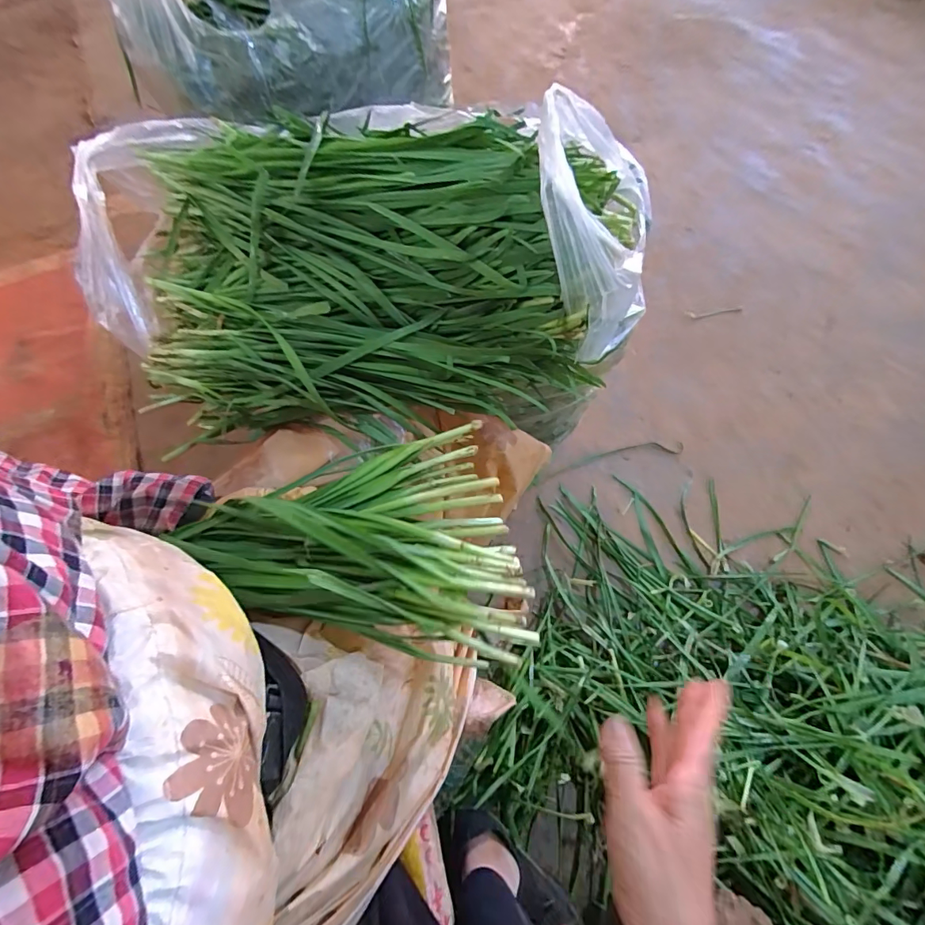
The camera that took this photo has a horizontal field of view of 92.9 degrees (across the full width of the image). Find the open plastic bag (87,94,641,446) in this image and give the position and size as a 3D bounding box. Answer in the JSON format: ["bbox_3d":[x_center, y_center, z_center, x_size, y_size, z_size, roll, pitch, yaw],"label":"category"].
[{"bbox_3d":[-0.101,-0.228,0.466,0.569,0.177,0.370,9,65,7],"label":"open plastic bag"}]

